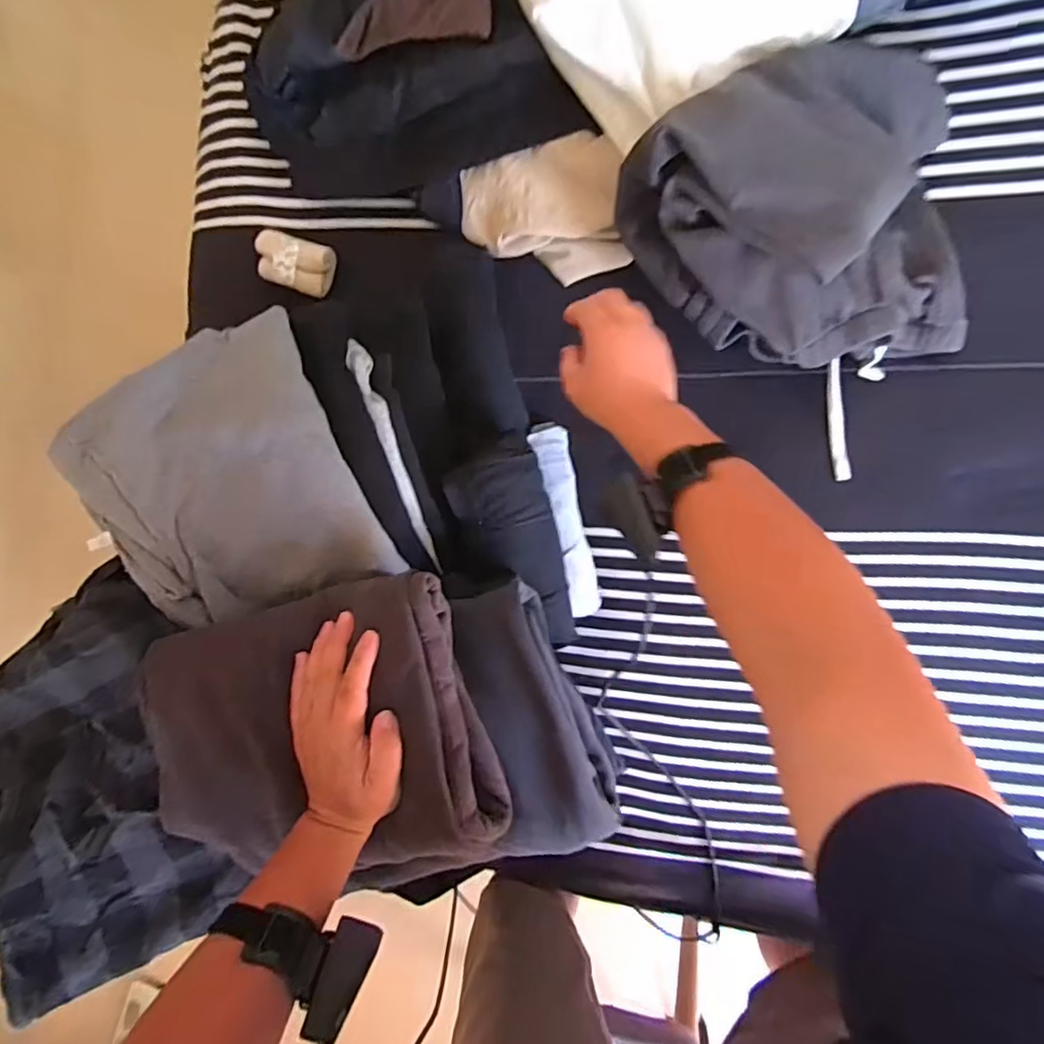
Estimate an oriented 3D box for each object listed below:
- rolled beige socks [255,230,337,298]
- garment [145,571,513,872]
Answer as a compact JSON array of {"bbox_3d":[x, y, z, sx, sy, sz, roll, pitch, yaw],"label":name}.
[{"bbox_3d":[-0.275,-0.313,0.700,0.086,0.034,0.058,15,95,9],"label":"rolled beige socks"},{"bbox_3d":[-0.169,0.179,0.481,0.258,0.058,0.227,-17,90,10],"label":"garment"}]

